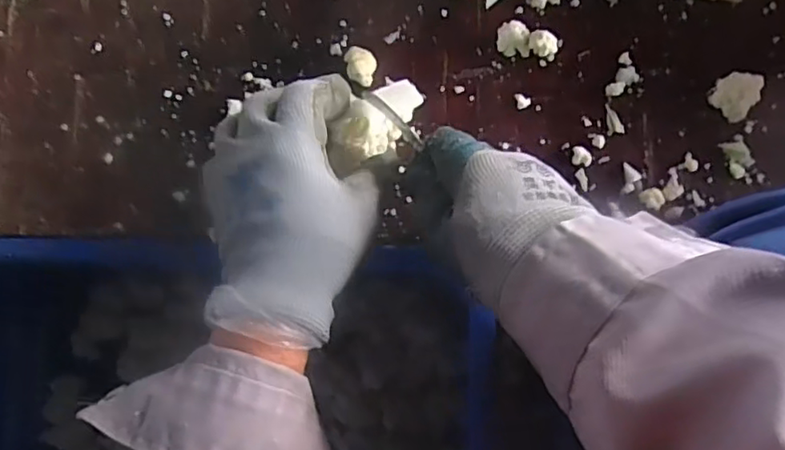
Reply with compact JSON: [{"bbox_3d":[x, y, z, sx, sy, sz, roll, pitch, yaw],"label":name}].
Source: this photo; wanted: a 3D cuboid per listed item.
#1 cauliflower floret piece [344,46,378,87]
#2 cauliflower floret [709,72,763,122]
[{"bbox_3d":[-0.019,-0.100,0.398,0.019,0.018,0.023,-10,83,7],"label":"cauliflower floret piece"},{"bbox_3d":[0.206,-0.079,0.369,0.029,0.012,0.025,-39,80,3],"label":"cauliflower floret"}]

